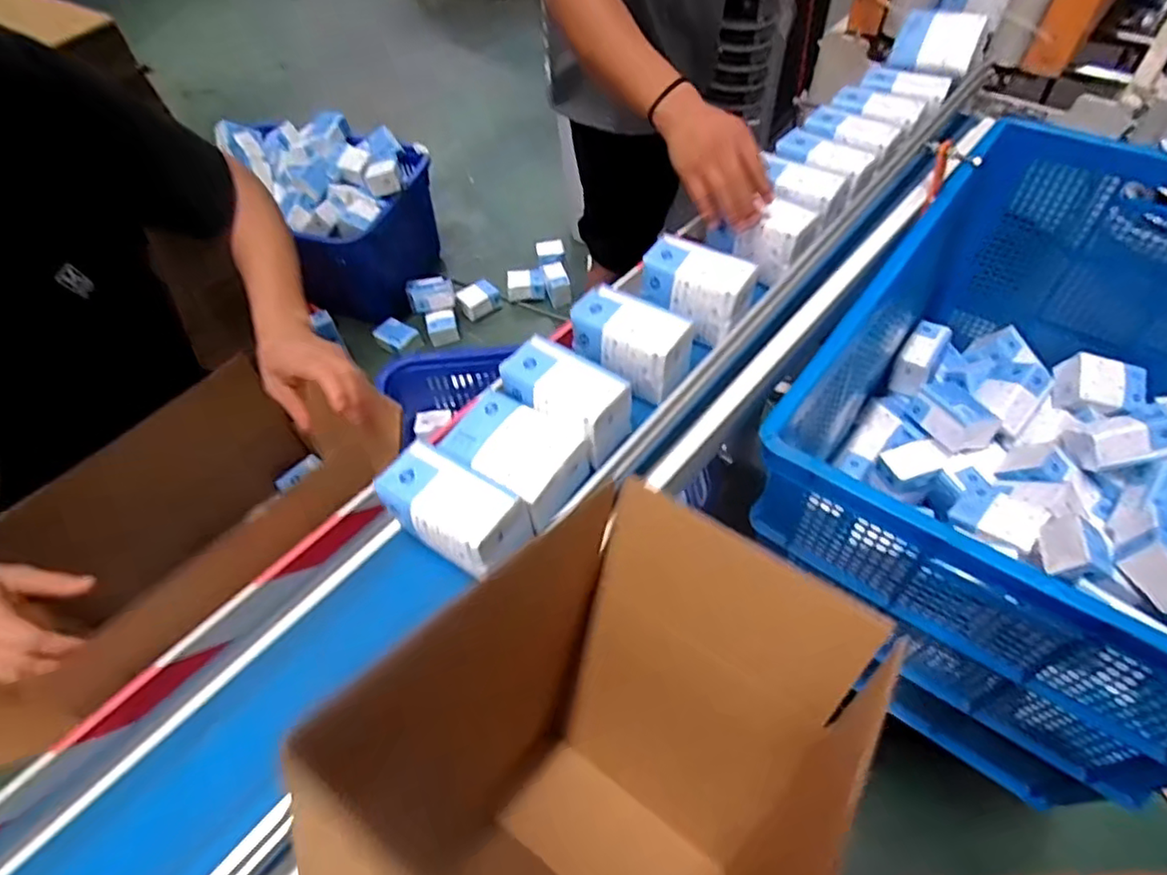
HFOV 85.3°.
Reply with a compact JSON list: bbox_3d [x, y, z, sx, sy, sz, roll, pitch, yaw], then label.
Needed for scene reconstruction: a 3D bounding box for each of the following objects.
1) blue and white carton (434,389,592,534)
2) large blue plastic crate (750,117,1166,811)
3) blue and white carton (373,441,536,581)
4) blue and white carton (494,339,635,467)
[{"bbox_3d":[-0.068,0.018,0.623,0.121,0.061,0.098,27,60,22],"label":"blue and white carton"},{"bbox_3d":[0.664,-0.019,0.893,0.568,0.464,0.808,31,62,24],"label":"large blue plastic crate"},{"bbox_3d":[-0.117,0.064,0.571,0.130,0.054,0.076,26,59,21],"label":"blue and white carton"},{"bbox_3d":[-0.017,-0.043,0.647,0.127,0.069,0.073,30,61,24],"label":"blue and white carton"}]

